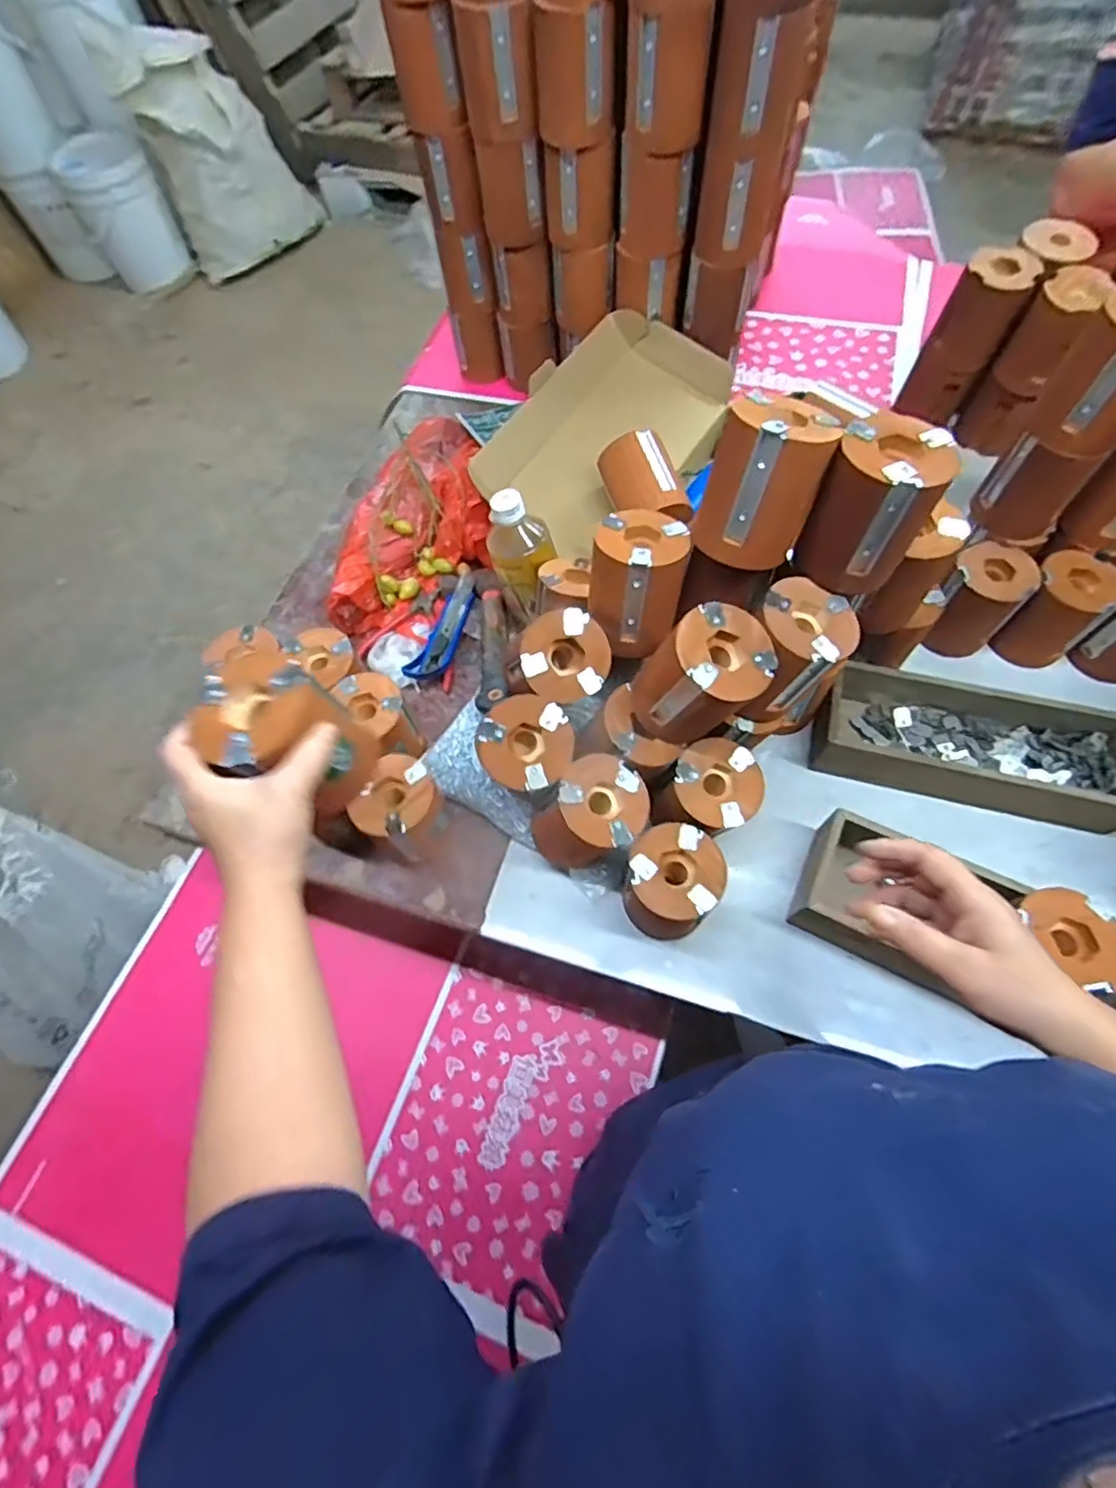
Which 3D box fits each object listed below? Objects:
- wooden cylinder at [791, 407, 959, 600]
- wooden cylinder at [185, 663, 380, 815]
[{"bbox_3d":[0.230,-0.173,0.459,0.074,0.100,0.078,-1,65,3],"label":"wooden cylinder"},{"bbox_3d":[-0.179,-0.001,0.414,0.079,0.096,0.068,4,65,5],"label":"wooden cylinder"}]

